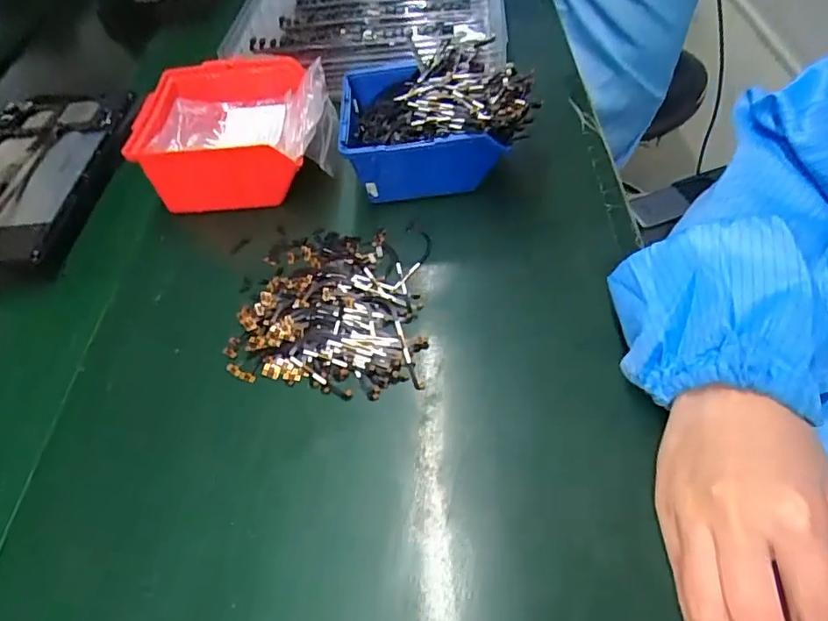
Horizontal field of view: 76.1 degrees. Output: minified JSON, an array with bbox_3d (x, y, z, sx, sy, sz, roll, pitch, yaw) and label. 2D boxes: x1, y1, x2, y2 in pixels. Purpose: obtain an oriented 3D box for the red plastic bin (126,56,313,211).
[{"bbox_3d":[-0.150,-0.150,0.451,0.133,0.070,0.128,-4,52,6],"label":"red plastic bin"}]

